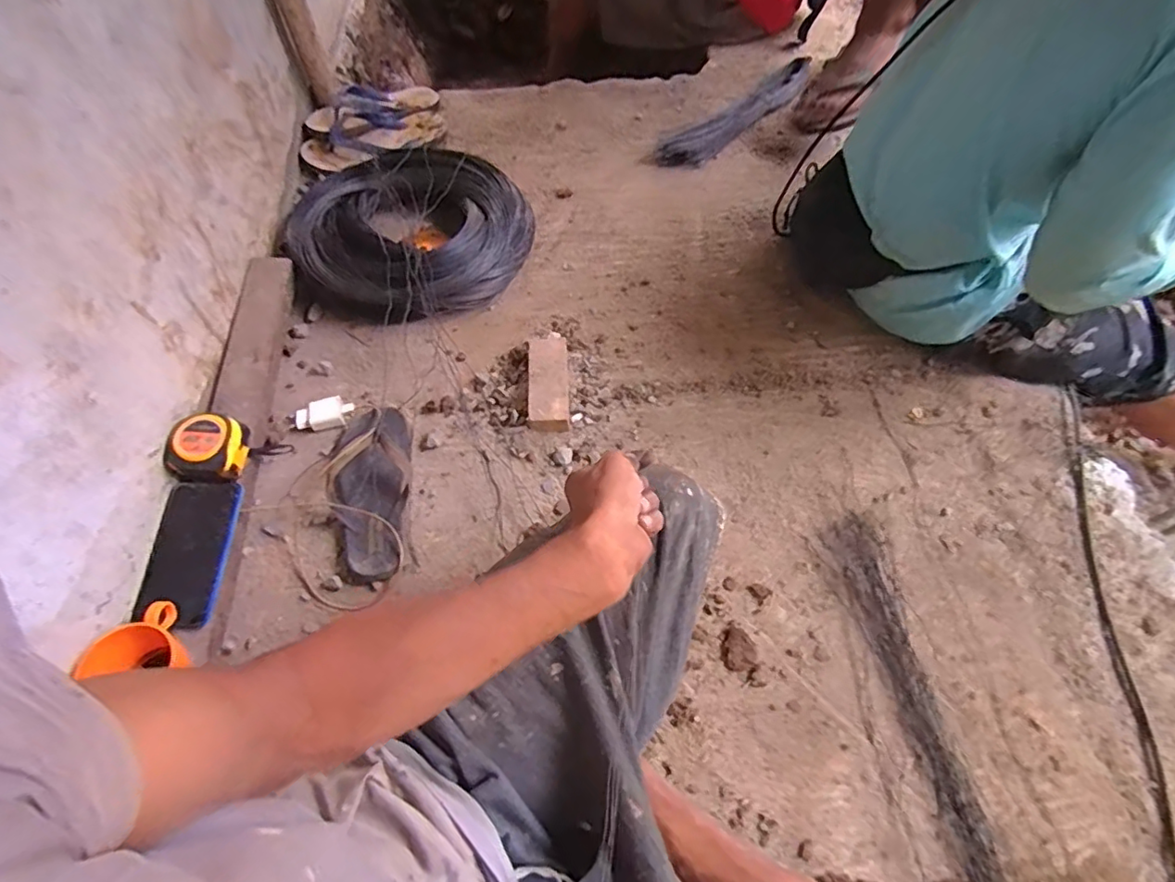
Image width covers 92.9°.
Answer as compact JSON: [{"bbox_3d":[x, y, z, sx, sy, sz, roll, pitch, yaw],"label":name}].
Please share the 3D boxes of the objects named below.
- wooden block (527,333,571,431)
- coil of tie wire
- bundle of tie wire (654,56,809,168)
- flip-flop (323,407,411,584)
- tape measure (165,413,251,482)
[{"bbox_3d":[-0.055,-0.086,0.789,0.057,0.037,0.155,-3,63,0],"label":"wooden block"},{"bbox_3d":[-0.270,-0.328,0.895,0.309,0.104,0.356,40,71,19],"label":"coil of tie wire"},{"bbox_3d":[0.307,-0.649,1.100,0.454,0.032,0.076,-39,69,-17],"label":"bundle of tie wire"},{"bbox_3d":[-0.274,0.061,0.705,0.094,0.054,0.227,-9,63,-3],"label":"flip-flop"},{"bbox_3d":[-0.438,0.009,0.647,0.067,0.044,0.080,12,64,7],"label":"tape measure"}]

